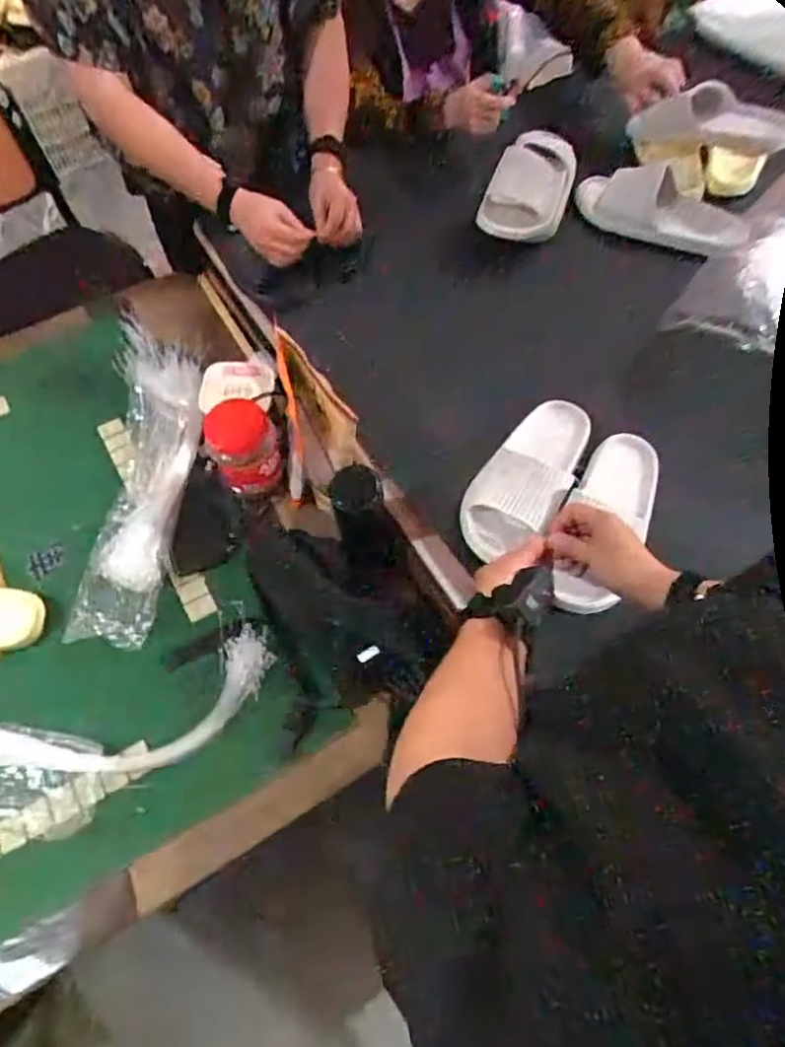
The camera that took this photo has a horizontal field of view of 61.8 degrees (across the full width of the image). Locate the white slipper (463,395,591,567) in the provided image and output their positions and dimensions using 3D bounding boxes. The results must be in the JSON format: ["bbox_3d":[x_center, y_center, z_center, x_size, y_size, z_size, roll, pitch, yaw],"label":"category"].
[{"bbox_3d":[0.177,-0.063,0.835,0.104,0.070,0.244,27,55,17],"label":"white slipper"}]

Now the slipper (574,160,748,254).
[{"bbox_3d":[0.461,-0.541,1.120,0.284,0.085,0.090,16,62,-2],"label":"slipper"}]

